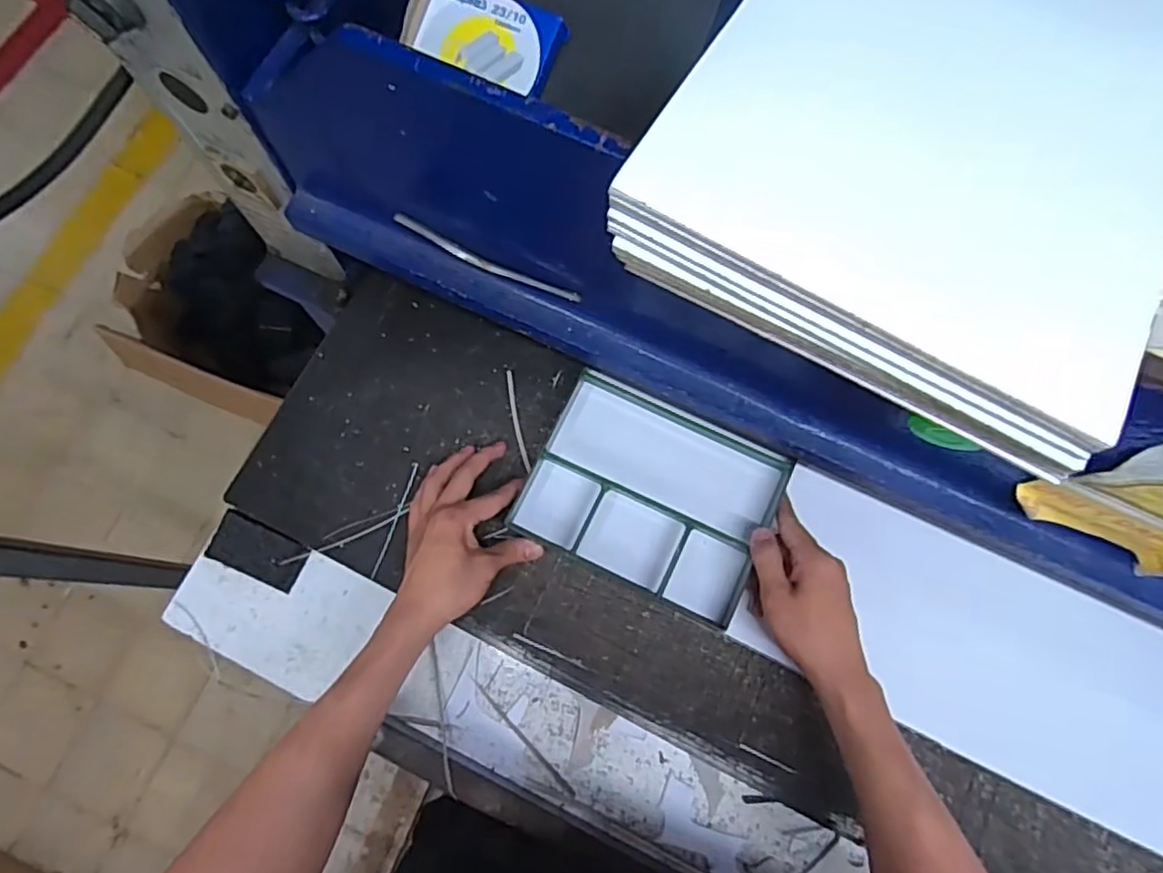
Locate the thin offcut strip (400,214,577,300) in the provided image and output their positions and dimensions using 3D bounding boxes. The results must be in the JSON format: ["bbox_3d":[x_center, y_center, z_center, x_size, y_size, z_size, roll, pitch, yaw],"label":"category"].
[{"bbox_3d":[-0.069,-0.125,0.479,0.146,0.014,0.010,25,76,6],"label":"thin offcut strip"}]

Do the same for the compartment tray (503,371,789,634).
[{"bbox_3d":[0.062,0.052,0.591,0.204,0.043,0.154,26,76,6],"label":"compartment tray"}]

